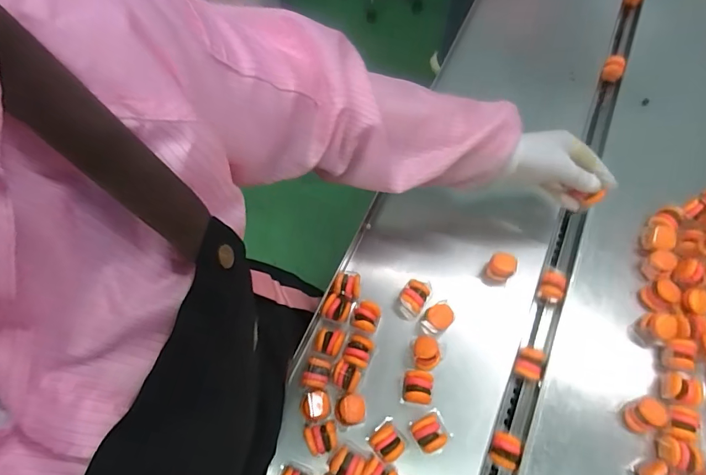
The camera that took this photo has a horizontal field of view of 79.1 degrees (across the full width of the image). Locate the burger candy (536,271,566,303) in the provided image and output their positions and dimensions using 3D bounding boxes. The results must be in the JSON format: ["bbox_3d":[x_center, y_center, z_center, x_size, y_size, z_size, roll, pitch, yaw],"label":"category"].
[{"bbox_3d":[0.249,0.063,0.538,0.025,0.030,0.033,14,66,8],"label":"burger candy"}]

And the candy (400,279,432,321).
[{"bbox_3d":[0.073,0.074,0.513,0.029,0.035,0.042,28,69,13],"label":"candy"}]

